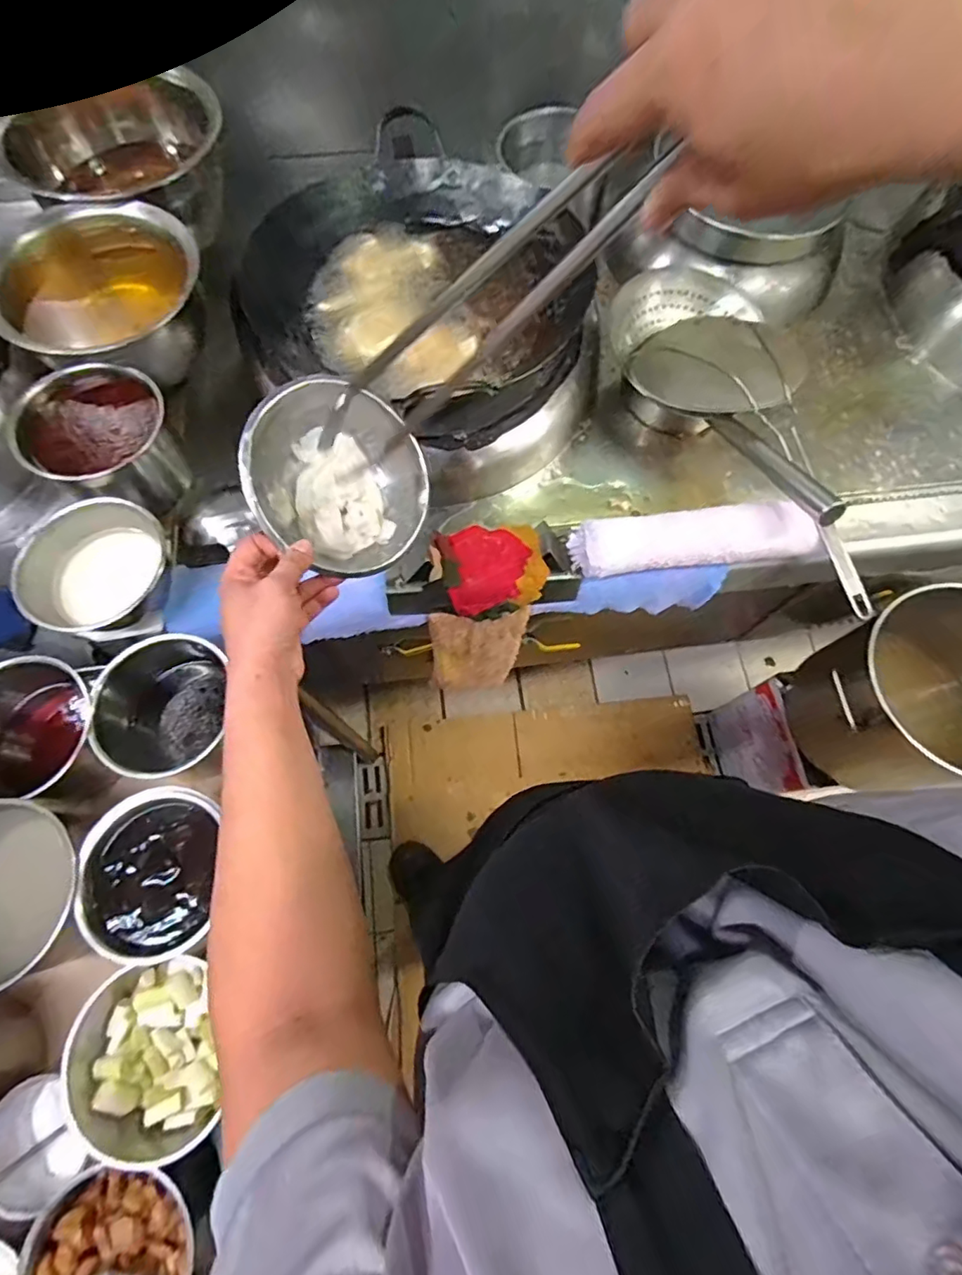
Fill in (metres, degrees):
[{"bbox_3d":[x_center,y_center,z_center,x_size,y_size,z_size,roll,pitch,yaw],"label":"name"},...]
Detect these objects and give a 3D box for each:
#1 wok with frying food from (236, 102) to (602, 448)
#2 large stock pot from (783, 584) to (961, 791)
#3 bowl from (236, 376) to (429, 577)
[{"bbox_3d":[-0.090,-0.465,0.783,0.369,0.134,0.413,-42,76,-14],"label":"wok with frying food"},{"bbox_3d":[0.742,0.123,0.965,0.347,0.295,0.319,0,70,-1],"label":"large stock pot"},{"bbox_3d":[-0.131,-0.145,0.511,0.175,0.072,0.175,1,88,-26],"label":"bowl"}]

